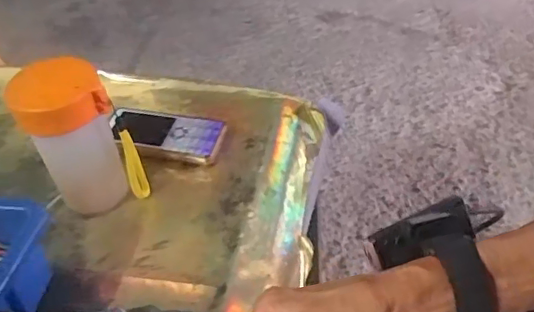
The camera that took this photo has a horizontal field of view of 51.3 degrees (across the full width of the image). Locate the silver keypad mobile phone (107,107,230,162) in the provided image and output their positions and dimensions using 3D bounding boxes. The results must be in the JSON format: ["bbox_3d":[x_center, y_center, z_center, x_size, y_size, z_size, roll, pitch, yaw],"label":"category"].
[{"bbox_3d":[-0.103,-0.024,0.561,0.116,0.008,0.051,8,46,8],"label":"silver keypad mobile phone"}]

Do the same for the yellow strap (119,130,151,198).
[{"bbox_3d":[-0.117,0.009,0.494,0.016,0.085,0.006,-21,45,-17],"label":"yellow strap"}]

